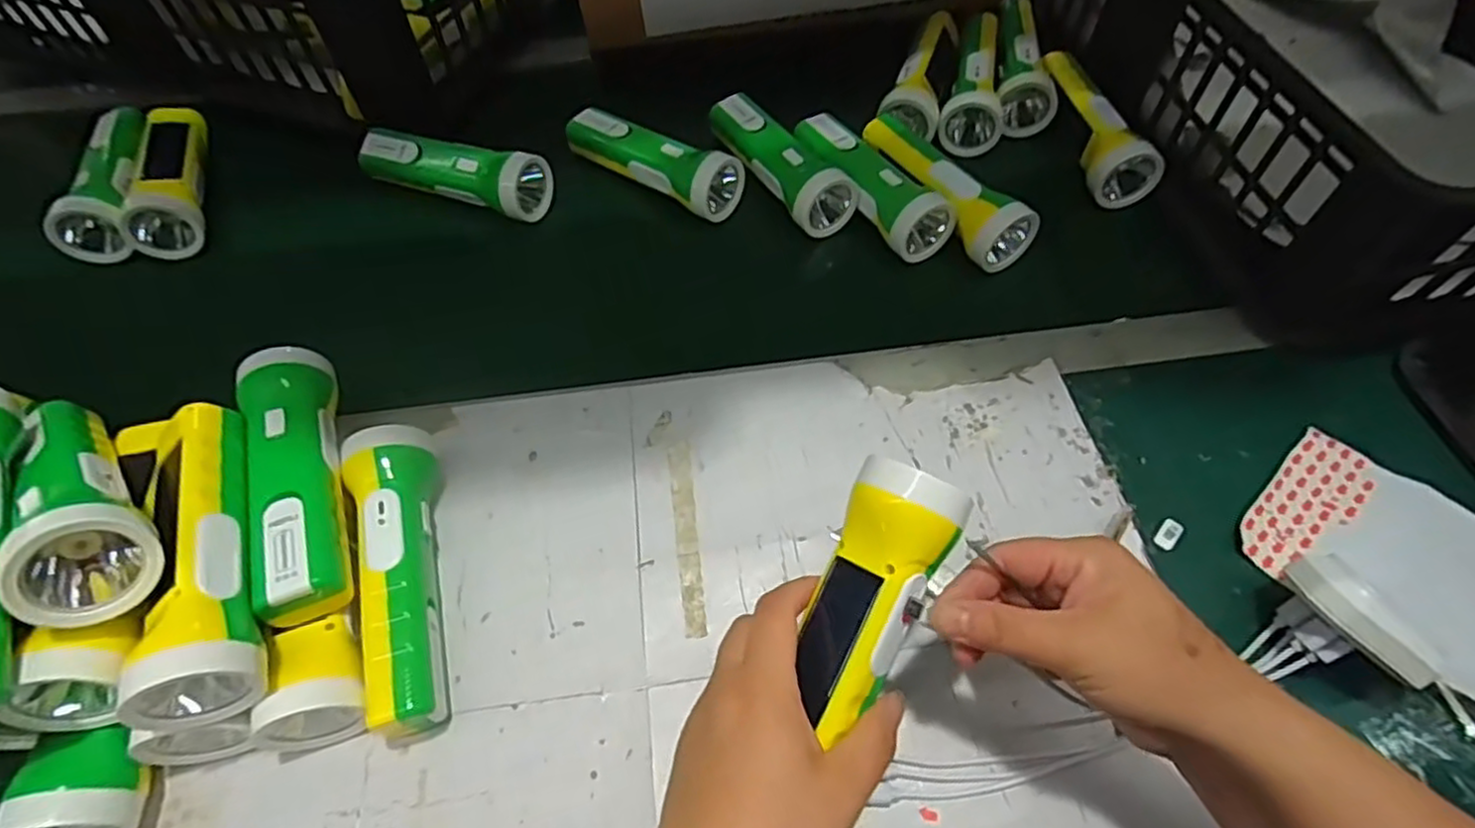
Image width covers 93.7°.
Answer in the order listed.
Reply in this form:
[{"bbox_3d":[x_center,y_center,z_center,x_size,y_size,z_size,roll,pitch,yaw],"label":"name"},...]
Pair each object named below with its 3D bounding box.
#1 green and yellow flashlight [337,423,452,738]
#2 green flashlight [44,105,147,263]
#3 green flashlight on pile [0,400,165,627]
[{"bbox_3d":[-0.188,0.086,0.389,0.041,0.047,0.171,-16,61,-9],"label":"green and yellow flashlight"},{"bbox_3d":[-0.524,-0.200,0.573,0.053,0.045,0.165,-17,61,-9],"label":"green flashlight"},{"bbox_3d":[-0.326,0.032,0.341,0.046,0.047,0.174,-36,52,-19],"label":"green flashlight on pile"}]

